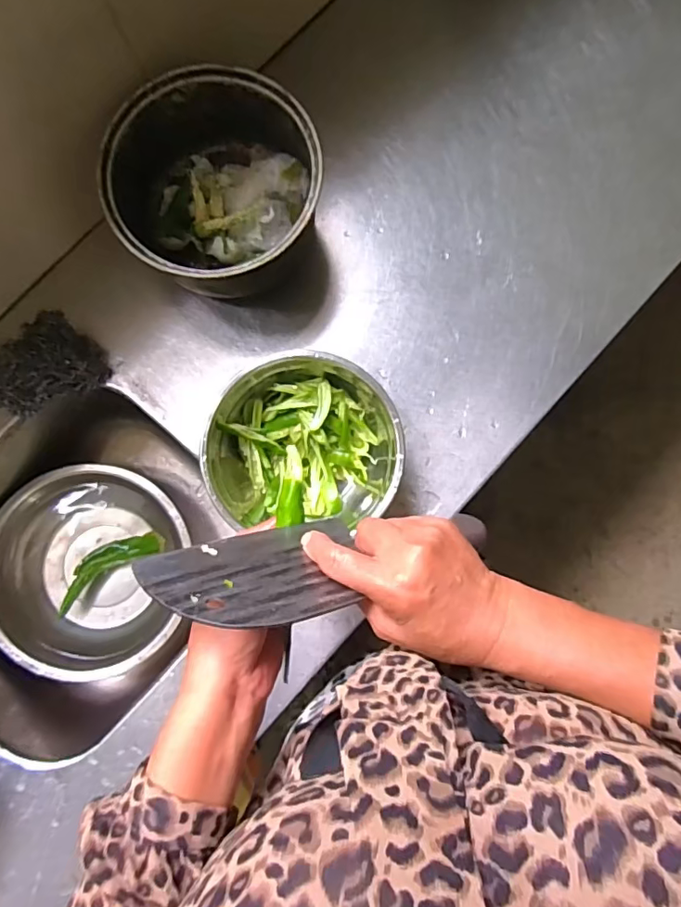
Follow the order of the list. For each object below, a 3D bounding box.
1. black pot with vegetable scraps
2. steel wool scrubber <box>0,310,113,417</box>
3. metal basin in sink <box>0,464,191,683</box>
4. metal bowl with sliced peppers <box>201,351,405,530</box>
[{"bbox_3d":[-0.130,-0.276,0.557,0.204,0.113,0.230,-26,84,-3],"label":"black pot with vegetable scraps"},{"bbox_3d":[-0.323,-0.094,0.565,0.119,0.056,0.072,-26,84,-3],"label":"steel wool scrubber"},{"bbox_3d":[-0.330,0.147,0.685,0.240,0.072,0.251,0,83,0],"label":"metal basin in sink"},{"bbox_3d":[-0.037,-0.020,0.548,0.187,0.073,0.181,0,83,0],"label":"metal bowl with sliced peppers"}]

